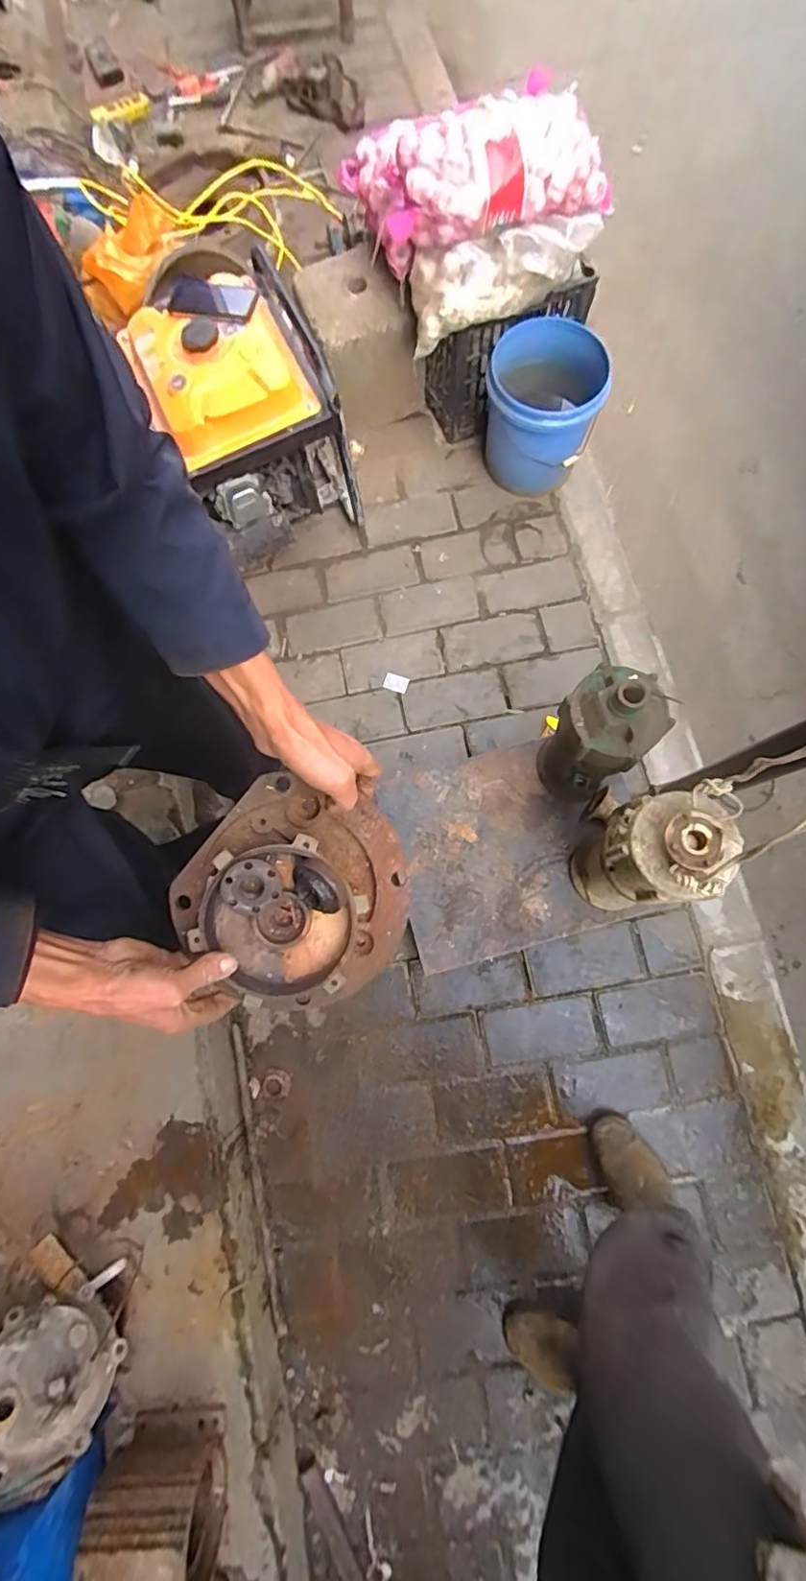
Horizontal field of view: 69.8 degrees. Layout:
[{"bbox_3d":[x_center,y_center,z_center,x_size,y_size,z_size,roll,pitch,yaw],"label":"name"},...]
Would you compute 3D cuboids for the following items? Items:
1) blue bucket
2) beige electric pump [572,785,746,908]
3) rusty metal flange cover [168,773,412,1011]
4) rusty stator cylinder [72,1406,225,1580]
[{"bbox_3d":[0.321,-0.883,1.361,0.249,0.276,0.238,-1,76,5],"label":"blue bucket"},{"bbox_3d":[0.396,0.086,0.962,0.141,0.428,0.197,27,81,11],"label":"beige electric pump"},{"bbox_3d":[-0.103,0.108,0.559,0.224,0.070,0.224,36,89,-4],"label":"rusty metal flange cover"},{"bbox_3d":[-0.374,1.092,0.870,0.165,0.182,0.156,-5,76,4],"label":"rusty stator cylinder"}]

